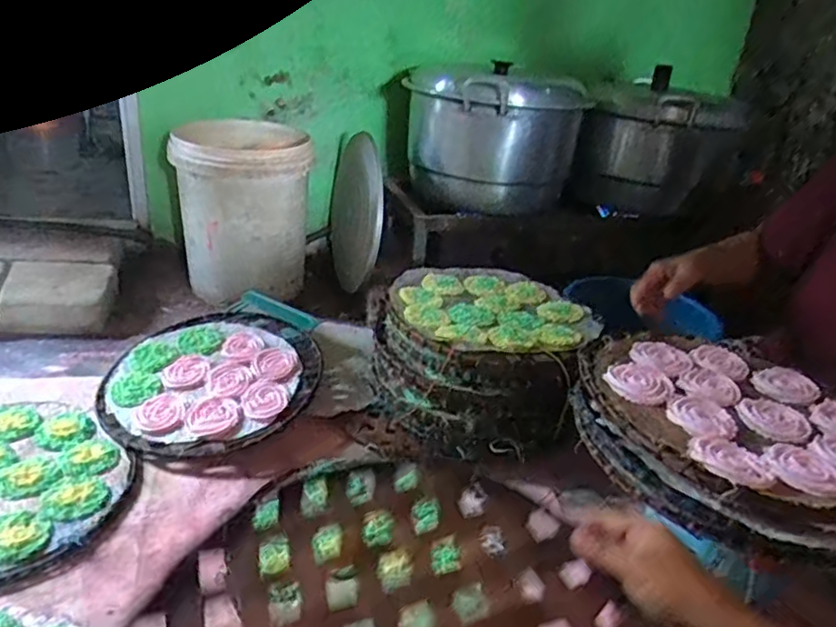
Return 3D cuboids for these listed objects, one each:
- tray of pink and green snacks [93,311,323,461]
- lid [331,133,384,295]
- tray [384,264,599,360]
[{"bbox_3d":[-0.359,0.110,1.096,0.362,0.057,0.359,-12,32,-31],"label":"tray of pink and green snacks"},{"bbox_3d":[-0.150,-0.247,1.494,0.066,0.328,0.391,-2,28,-15],"label":"lid"},{"bbox_3d":[0.124,-0.009,1.127,0.363,0.035,0.378,3,27,-7],"label":"tray"}]

